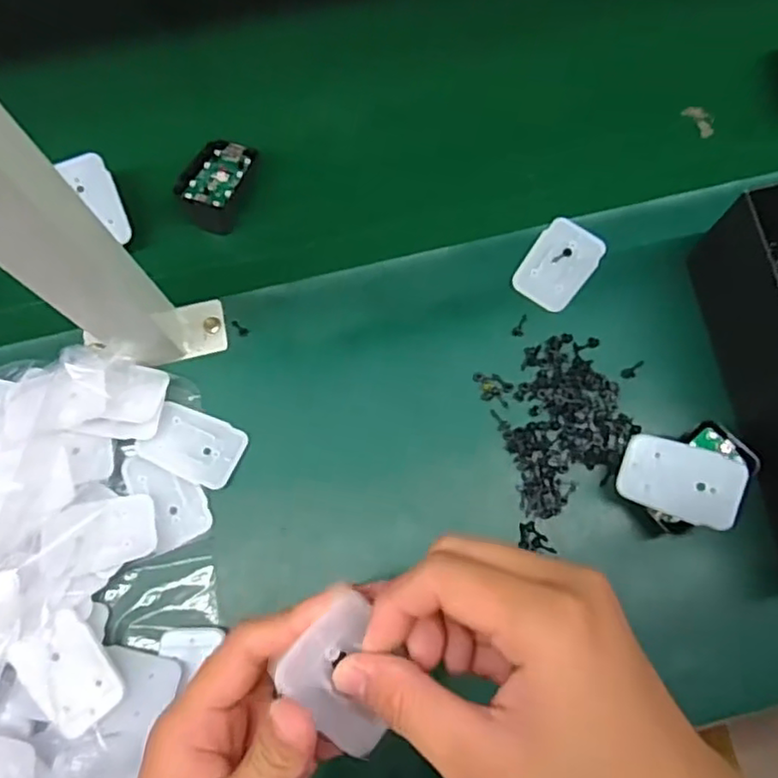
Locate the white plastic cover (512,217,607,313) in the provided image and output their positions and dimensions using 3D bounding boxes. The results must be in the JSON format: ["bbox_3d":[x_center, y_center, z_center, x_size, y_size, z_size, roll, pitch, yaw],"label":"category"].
[{"bbox_3d":[0.123,-0.090,0.464,0.044,0.004,0.069,35,78,9],"label":"white plastic cover"}]

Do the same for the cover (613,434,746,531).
[{"bbox_3d":[0.178,0.056,0.398,0.069,0.005,0.044,15,89,20],"label":"cover"}]

